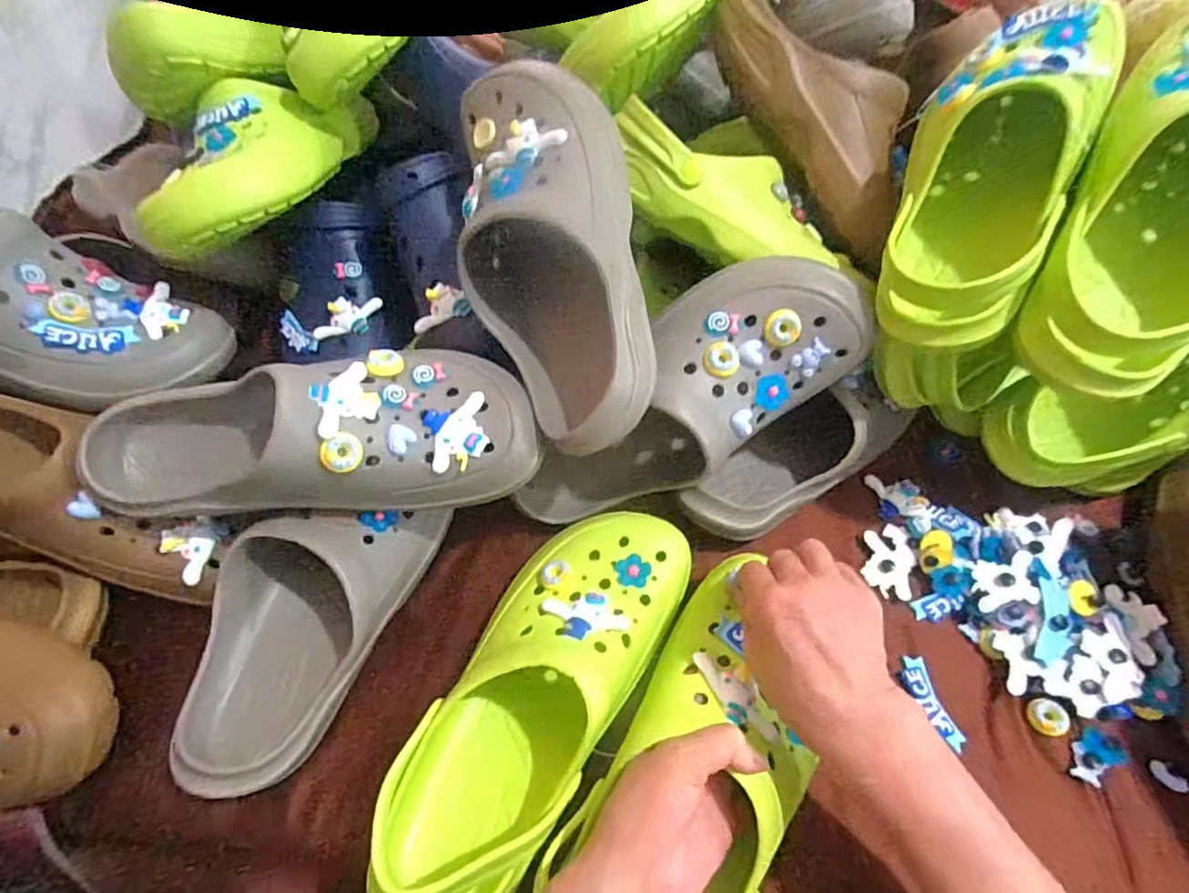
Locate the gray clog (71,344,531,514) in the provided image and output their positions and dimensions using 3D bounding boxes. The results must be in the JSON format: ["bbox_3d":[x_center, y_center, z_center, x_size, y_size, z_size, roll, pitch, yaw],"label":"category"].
[{"bbox_3d":[-0.169,-0.016,0.376,0.251,0.077,0.092,-8,57,-5],"label":"gray clog"}]

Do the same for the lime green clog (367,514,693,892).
[{"bbox_3d":[-0.034,0.154,0.379,0.111,0.087,0.283,26,61,16],"label":"lime green clog"}]

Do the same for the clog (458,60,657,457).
[{"bbox_3d":[-0.029,-0.136,0.400,0.115,0.087,0.276,-13,83,-8],"label":"clog"}]

